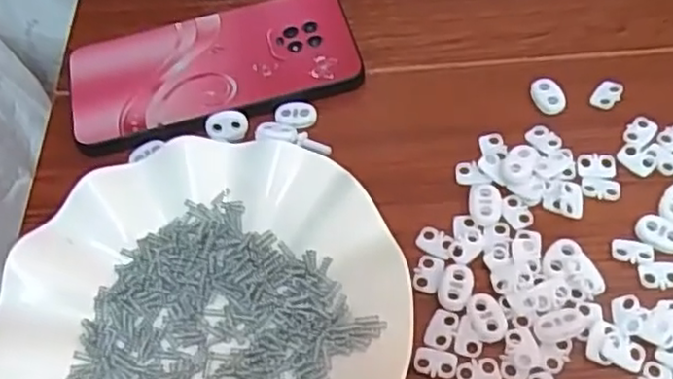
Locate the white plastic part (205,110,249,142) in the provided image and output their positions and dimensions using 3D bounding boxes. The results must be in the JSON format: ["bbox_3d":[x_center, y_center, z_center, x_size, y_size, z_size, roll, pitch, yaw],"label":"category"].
[{"bbox_3d":[-0.060,-0.035,0.376,0.022,0.007,0.015,-4,57,1],"label":"white plastic part"}]

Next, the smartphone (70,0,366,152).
[{"bbox_3d":[-0.071,-0.073,0.393,0.160,0.006,0.083,-18,57,-8],"label":"smartphone"}]

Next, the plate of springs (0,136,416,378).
[{"bbox_3d":[-0.060,0.058,0.307,0.177,0.020,0.182,-2,57,3],"label":"plate of springs"}]

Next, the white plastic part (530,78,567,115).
[{"bbox_3d":[0.114,-0.051,0.373,0.014,0.005,0.025,-17,57,-7],"label":"white plastic part"}]

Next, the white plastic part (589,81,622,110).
[{"bbox_3d":[0.146,-0.052,0.369,0.013,0.004,0.020,33,65,22],"label":"white plastic part"}]

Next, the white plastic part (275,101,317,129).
[{"bbox_3d":[-0.022,-0.041,0.380,0.022,0.004,0.018,4,57,6],"label":"white plastic part"}]

